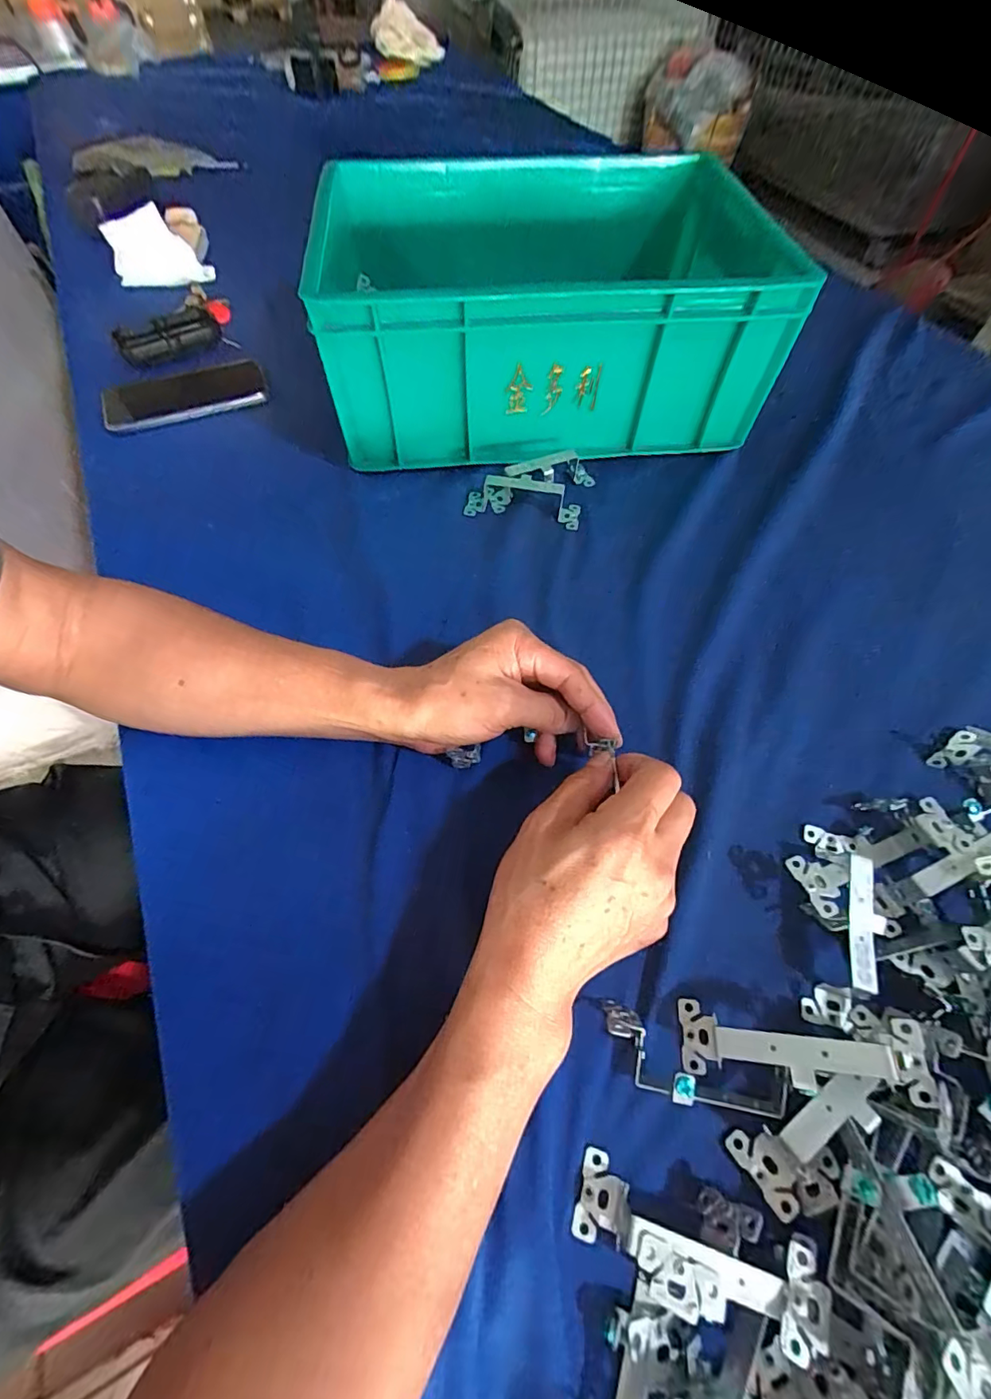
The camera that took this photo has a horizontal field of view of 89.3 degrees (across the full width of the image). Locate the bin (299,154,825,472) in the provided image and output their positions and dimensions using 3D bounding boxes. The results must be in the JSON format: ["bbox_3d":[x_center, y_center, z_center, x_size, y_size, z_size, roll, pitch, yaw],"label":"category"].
[{"bbox_3d":[0.042,-0.407,0.518,0.402,0.154,0.326,-4,61,-3],"label":"bin"}]

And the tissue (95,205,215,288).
[{"bbox_3d":[-0.444,-0.590,0.655,0.126,0.065,0.047,-6,61,-4],"label":"tissue"}]

